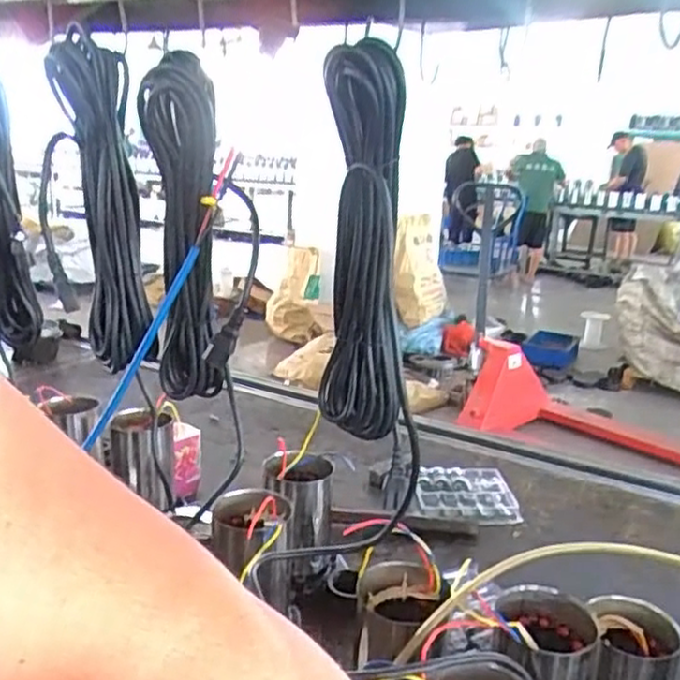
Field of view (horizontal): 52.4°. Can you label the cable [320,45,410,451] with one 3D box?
[{"bbox_3d":[0.022,-0.070,0.605,0.072,0.329,0.075,3,16,5],"label":"cable"}]

